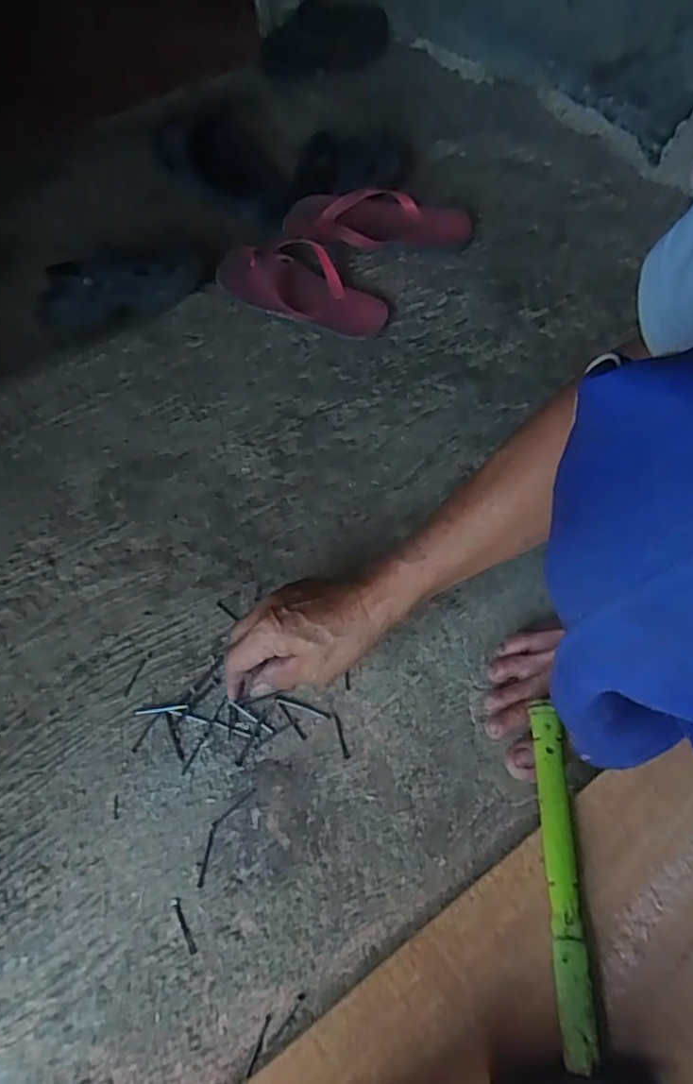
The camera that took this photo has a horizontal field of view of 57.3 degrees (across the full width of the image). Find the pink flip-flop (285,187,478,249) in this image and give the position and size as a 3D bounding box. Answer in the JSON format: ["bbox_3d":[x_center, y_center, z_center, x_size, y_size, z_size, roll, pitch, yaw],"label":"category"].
[{"bbox_3d":[0.044,-0.427,0.838,0.240,0.056,0.091,-9,59,-1],"label":"pink flip-flop"}]

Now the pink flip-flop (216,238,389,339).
[{"bbox_3d":[-0.060,-0.319,0.785,0.224,0.037,0.108,22,63,16],"label":"pink flip-flop"}]

